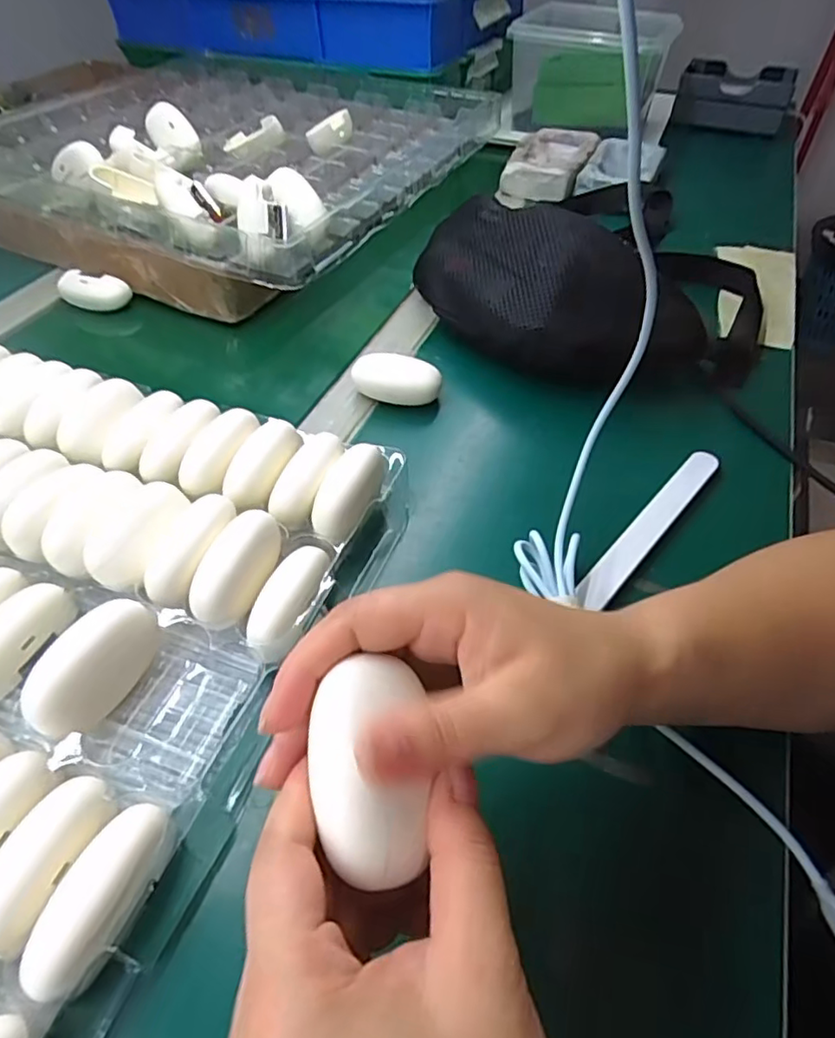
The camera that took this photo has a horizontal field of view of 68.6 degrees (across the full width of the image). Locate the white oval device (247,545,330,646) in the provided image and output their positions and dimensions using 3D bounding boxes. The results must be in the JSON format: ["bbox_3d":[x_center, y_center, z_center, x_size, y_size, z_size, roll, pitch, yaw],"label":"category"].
[{"bbox_3d":[-0.068,0.045,0.334,0.025,0.022,0.065,19,50,16],"label":"white oval device"}]

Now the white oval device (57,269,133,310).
[{"bbox_3d":[-0.297,-0.210,0.564,0.062,0.031,0.015,5,48,4],"label":"white oval device"}]

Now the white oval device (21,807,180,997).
[{"bbox_3d":[-0.122,0.149,0.242,0.030,0.023,0.066,11,48,9],"label":"white oval device"}]

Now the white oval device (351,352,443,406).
[{"bbox_3d":[-0.016,-0.105,0.473,0.068,0.028,0.035,9,48,7],"label":"white oval device"}]

